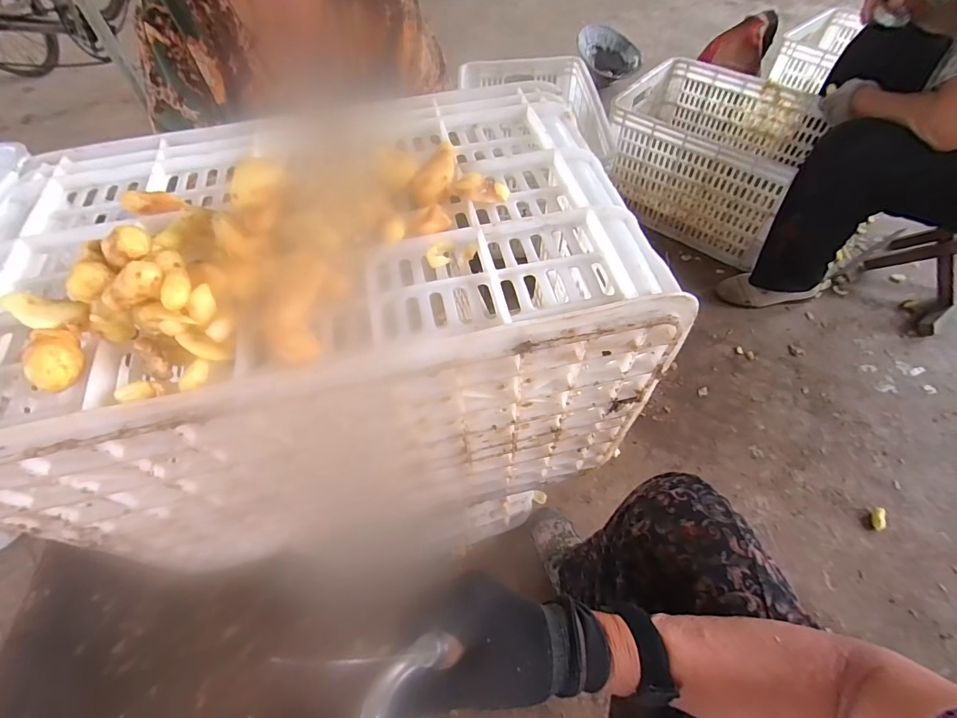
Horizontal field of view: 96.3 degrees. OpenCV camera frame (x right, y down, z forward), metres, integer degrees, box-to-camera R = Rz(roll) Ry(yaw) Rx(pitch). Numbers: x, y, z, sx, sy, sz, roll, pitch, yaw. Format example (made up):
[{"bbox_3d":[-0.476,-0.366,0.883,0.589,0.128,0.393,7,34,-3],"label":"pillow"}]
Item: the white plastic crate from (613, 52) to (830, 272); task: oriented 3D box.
[{"bbox_3d":[0.594,-0.525,1.129,0.475,0.269,0.335,38,65,24],"label":"white plastic crate"}]

